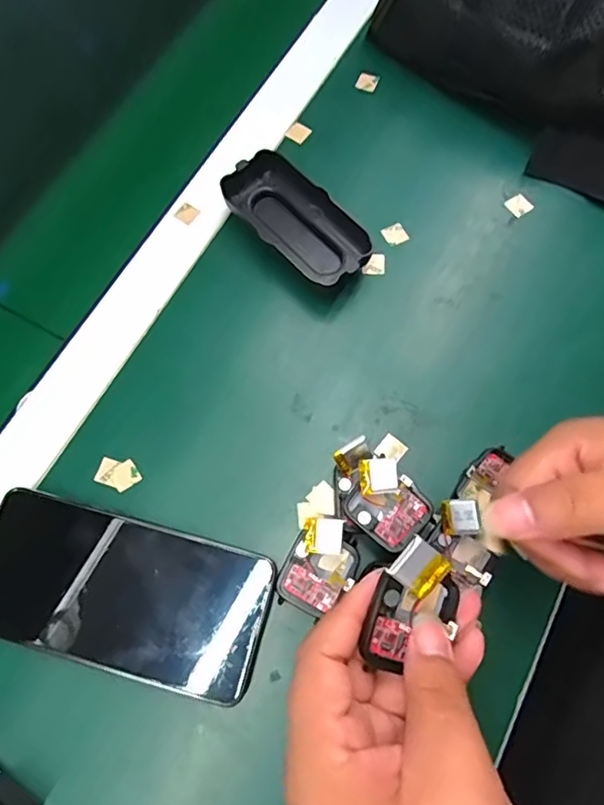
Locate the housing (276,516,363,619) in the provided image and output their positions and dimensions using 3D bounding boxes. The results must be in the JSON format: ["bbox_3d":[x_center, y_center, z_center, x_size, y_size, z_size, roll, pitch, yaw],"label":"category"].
[{"bbox_3d":[0.010,0.091,0.302,0.036,0.016,0.050,28,74,11],"label":"housing"}]

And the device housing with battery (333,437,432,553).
[{"bbox_3d":[0.041,0.054,0.308,0.060,0.027,0.037,43,78,14],"label":"device housing with battery"}]

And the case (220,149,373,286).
[{"bbox_3d":[-0.002,-0.124,0.370,0.113,0.028,0.048,40,77,14],"label":"case"}]

